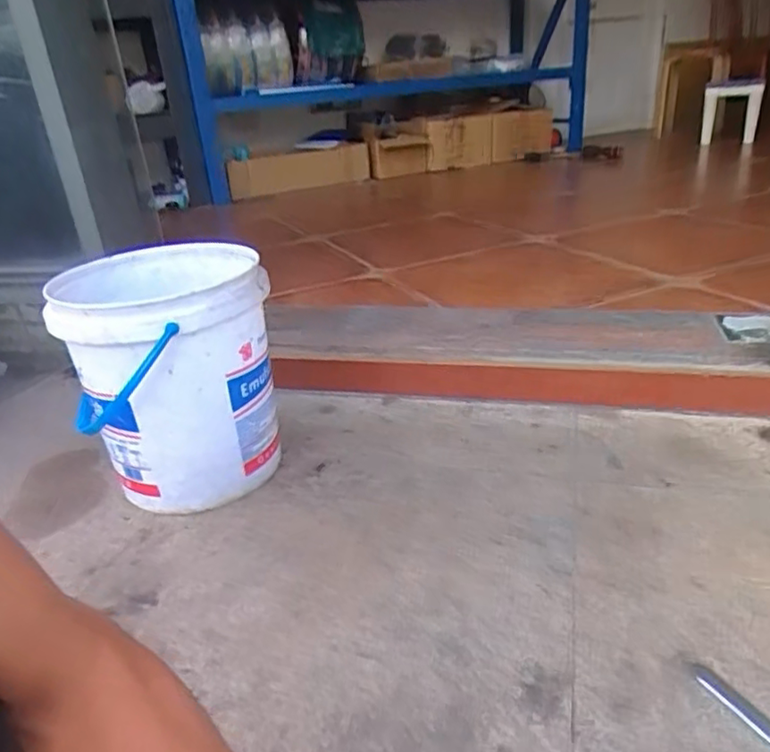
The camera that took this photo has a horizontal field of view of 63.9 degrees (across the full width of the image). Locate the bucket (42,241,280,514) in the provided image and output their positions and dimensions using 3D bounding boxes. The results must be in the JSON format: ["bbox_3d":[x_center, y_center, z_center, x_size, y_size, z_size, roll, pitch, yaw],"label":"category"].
[{"bbox_3d":[-0.320,0.001,0.992,0.293,0.348,0.319,-11,26,-13],"label":"bucket"}]

